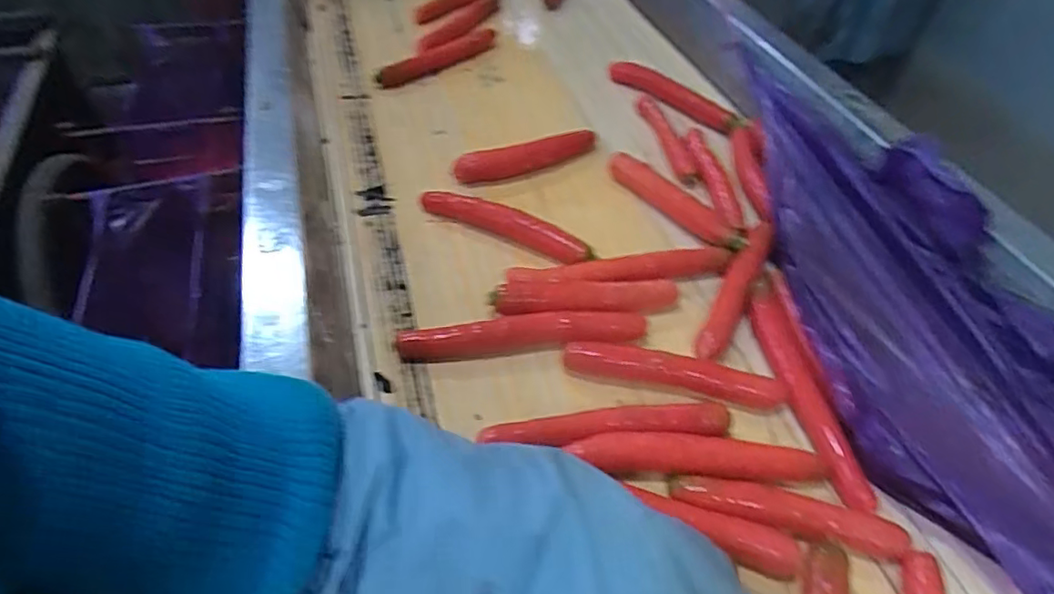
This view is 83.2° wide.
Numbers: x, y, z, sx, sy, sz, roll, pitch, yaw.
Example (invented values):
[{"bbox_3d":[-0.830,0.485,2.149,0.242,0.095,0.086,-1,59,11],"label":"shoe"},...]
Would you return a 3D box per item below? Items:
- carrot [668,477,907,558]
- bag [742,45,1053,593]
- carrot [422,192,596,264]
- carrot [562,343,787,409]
[{"bbox_3d":[0.226,0.190,0.519,0.195,0.025,0.031,11,46,9],"label":"carrot"},{"bbox_3d":[0.418,-0.049,0.656,0.233,0.139,0.691,1,51,-6],"label":"bag"},{"bbox_3d":[-0.026,-0.094,0.780,0.243,0.033,0.039,27,53,15],"label":"carrot"},{"bbox_3d":[0.151,0.079,0.621,0.220,0.029,0.029,11,46,8],"label":"carrot"}]

